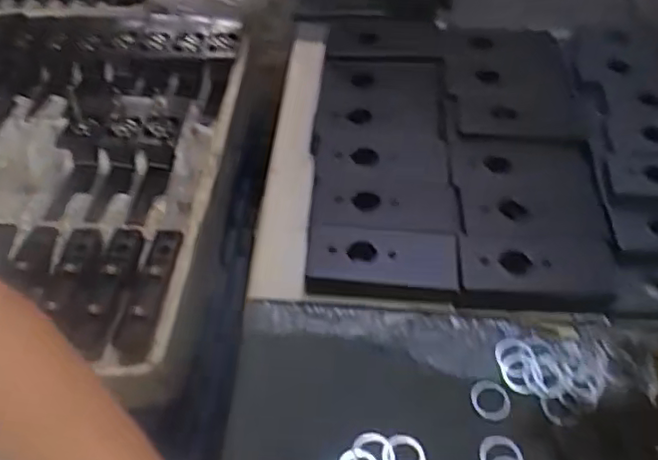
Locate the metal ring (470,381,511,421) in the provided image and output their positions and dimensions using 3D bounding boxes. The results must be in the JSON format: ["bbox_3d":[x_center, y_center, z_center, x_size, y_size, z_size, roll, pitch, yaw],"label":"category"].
[{"bbox_3d":[0.104,0.110,0.403,0.025,0.005,0.027,-1,50,1],"label":"metal ring"}]

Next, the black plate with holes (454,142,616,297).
[{"bbox_3d":[0.150,-0.015,0.473,0.106,0.014,0.143,0,54,4],"label":"black plate with holes"}]

